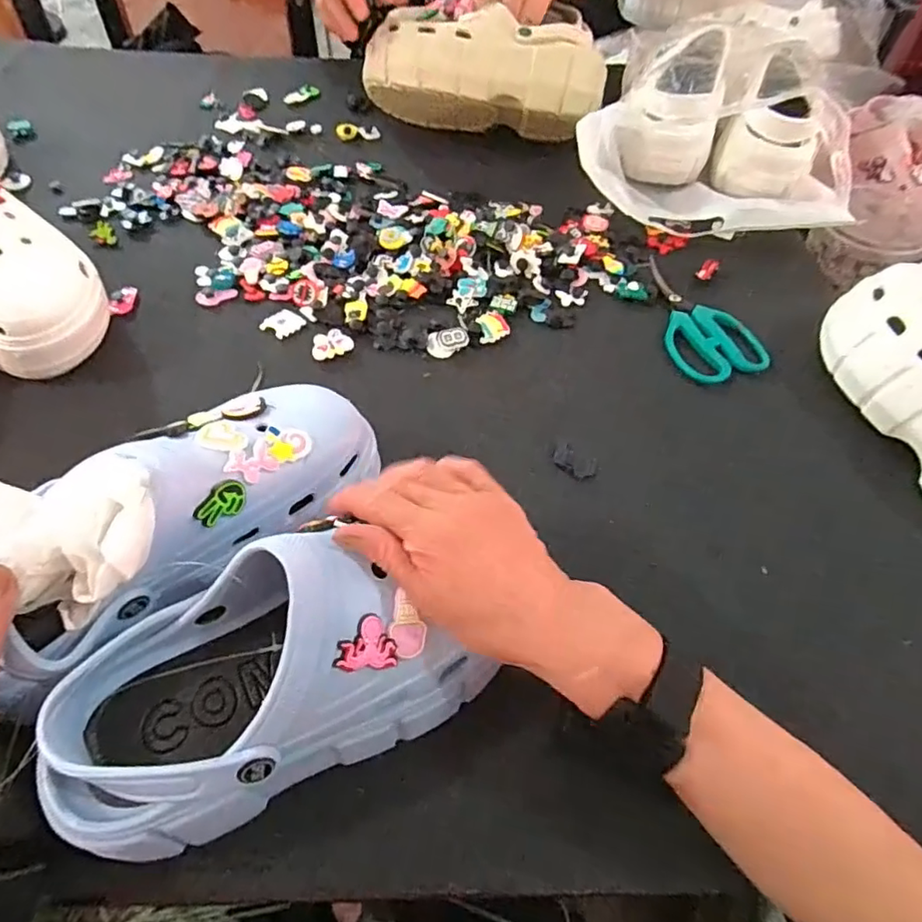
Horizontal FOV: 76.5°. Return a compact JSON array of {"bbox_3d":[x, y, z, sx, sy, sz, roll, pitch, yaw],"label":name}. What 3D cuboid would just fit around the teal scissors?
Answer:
[{"bbox_3d":[0.216,-0.137,0.549,0.076,0.012,0.155,-14,58,-12],"label":"teal scissors"}]

